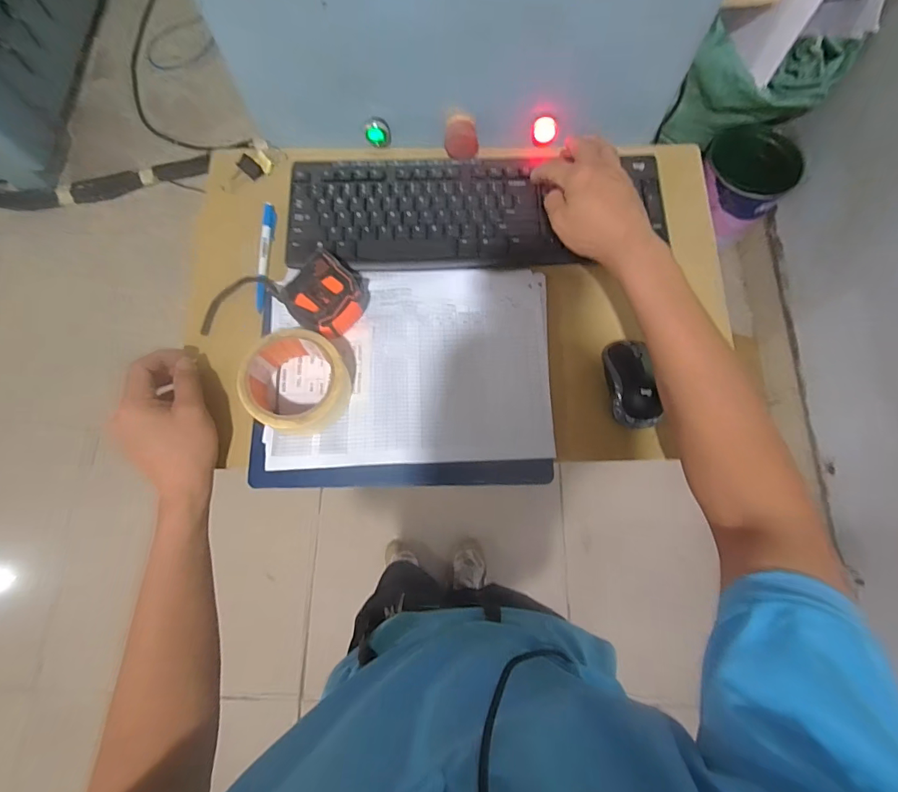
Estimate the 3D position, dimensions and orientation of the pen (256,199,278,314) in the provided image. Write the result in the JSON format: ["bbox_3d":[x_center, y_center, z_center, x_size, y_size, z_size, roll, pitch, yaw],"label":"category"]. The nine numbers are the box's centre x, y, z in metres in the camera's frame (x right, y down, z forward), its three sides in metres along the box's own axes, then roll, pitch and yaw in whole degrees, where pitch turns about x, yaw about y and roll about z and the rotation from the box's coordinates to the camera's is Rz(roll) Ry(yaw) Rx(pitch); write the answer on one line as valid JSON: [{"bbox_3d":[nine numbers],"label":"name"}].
[{"bbox_3d":[-0.211,-0.162,0.510,0.015,0.011,0.136,0,74,1],"label":"pen"}]

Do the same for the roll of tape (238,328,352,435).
[{"bbox_3d":[-0.148,-0.012,0.442,0.093,0.058,0.103,-24,75,-6],"label":"roll of tape"}]

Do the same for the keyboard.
[{"bbox_3d":[0.033,-0.214,0.517,0.428,0.021,0.135,-1,74,-1],"label":"keyboard"}]

